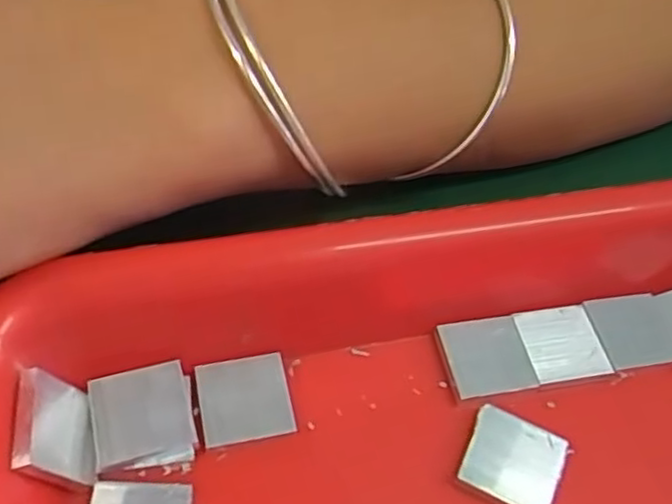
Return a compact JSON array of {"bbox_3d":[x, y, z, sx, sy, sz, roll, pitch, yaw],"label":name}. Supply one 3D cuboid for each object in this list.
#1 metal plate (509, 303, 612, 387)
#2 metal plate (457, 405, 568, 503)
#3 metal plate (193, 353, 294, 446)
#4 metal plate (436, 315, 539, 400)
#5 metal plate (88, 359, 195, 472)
[{"bbox_3d":[0.056,0.022,0.173,0.020,0.004,0.019,-7,56,-12],"label":"metal plate"},{"bbox_3d":[0.039,0.046,0.155,0.020,0.004,0.019,23,53,14],"label":"metal plate"},{"bbox_3d":[-0.021,0.033,0.159,0.020,0.004,0.019,-8,60,-12],"label":"metal plate"},{"bbox_3d":[0.037,0.025,0.169,0.019,0.004,0.019,-6,56,-11],"label":"metal plate"},{"bbox_3d":[-0.042,0.035,0.151,0.021,0.004,0.020,-11,58,-20],"label":"metal plate"}]

